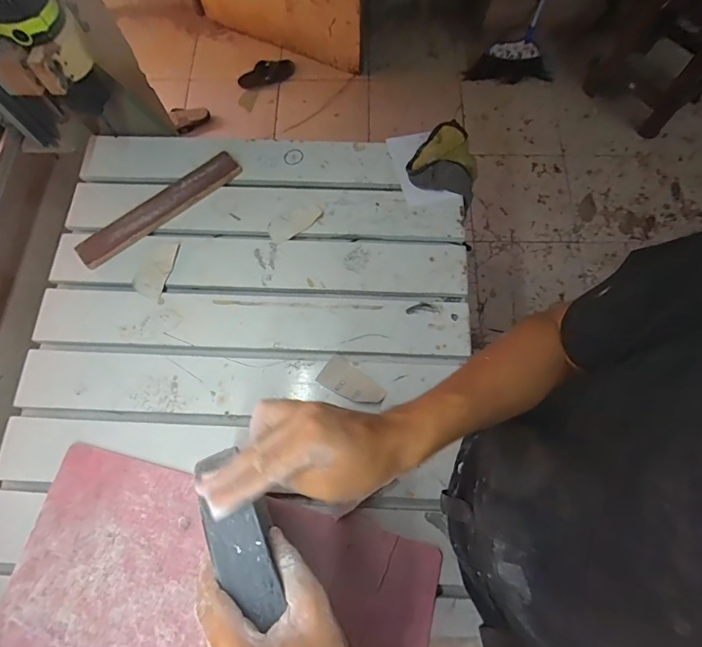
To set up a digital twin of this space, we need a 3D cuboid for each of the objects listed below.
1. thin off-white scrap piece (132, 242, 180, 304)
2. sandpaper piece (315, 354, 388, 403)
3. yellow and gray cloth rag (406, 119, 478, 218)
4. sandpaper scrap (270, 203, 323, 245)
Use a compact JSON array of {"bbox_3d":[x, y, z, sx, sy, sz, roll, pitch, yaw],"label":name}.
[{"bbox_3d":[-0.324,-0.088,0.687,0.056,0.007,0.102,9,72,3],"label":"thin off-white scrap piece"},{"bbox_3d":[0.002,0.089,0.631,0.099,0.016,0.049,30,74,10],"label":"sandpaper piece"},{"bbox_3d":[0.177,-0.300,0.753,0.125,0.032,0.152,19,73,7],"label":"yellow and gray cloth rag"},{"bbox_3d":[-0.097,-0.176,0.712,0.098,0.007,0.044,-31,74,-9],"label":"sandpaper scrap"}]

